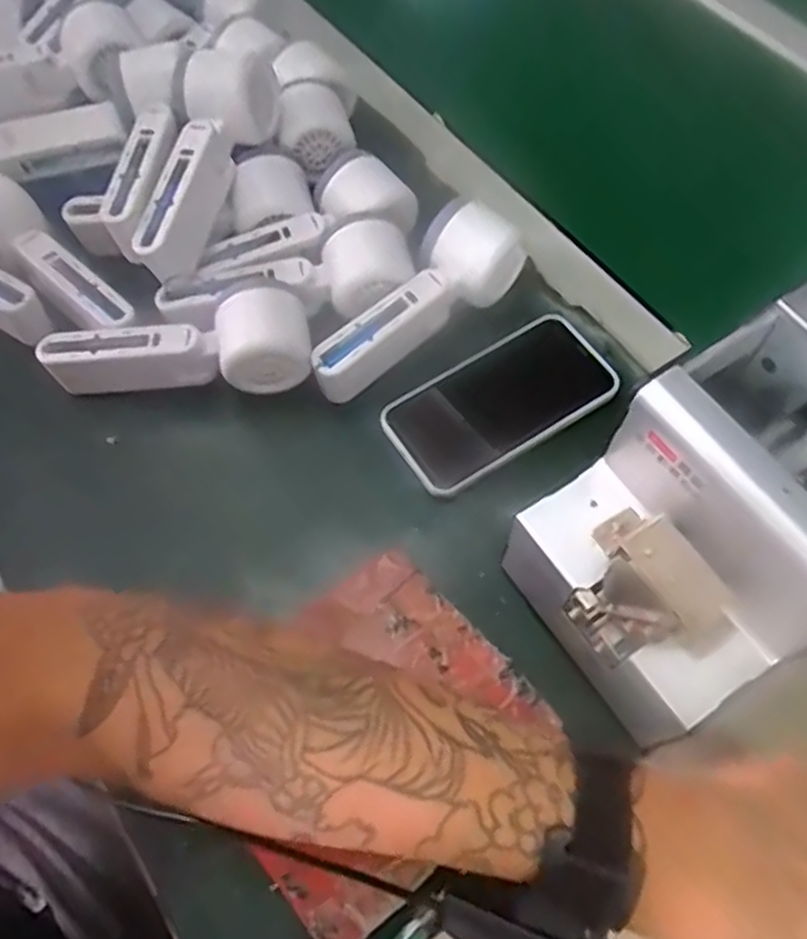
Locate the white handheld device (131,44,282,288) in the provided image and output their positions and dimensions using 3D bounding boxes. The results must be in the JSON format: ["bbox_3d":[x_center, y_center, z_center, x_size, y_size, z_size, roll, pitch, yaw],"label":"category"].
[{"bbox_3d":[-0.134,-0.199,0.475,0.051,0.053,0.160,19,80,9],"label":"white handheld device"}]

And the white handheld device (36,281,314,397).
[{"bbox_3d":[-0.142,-0.074,0.464,0.163,0.043,0.056,-12,63,-6],"label":"white handheld device"}]

